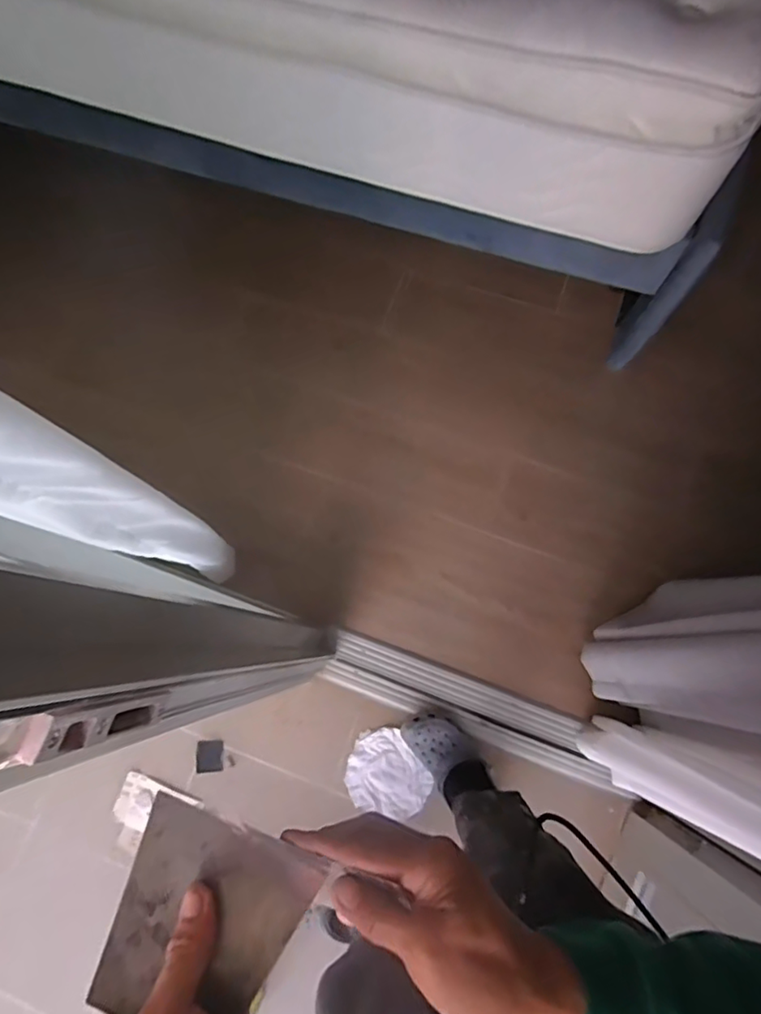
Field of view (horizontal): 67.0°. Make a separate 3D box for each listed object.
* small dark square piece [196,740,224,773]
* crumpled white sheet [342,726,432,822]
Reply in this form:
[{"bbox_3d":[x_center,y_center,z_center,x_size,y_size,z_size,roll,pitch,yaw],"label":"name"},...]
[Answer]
[{"bbox_3d":[-0.380,0.557,1.285,0.058,0.008,0.068,-1,84,-3],"label":"small dark square piece"},{"bbox_3d":[0.010,0.588,1.254,0.169,0.031,0.189,-37,78,-6],"label":"crumpled white sheet"}]

